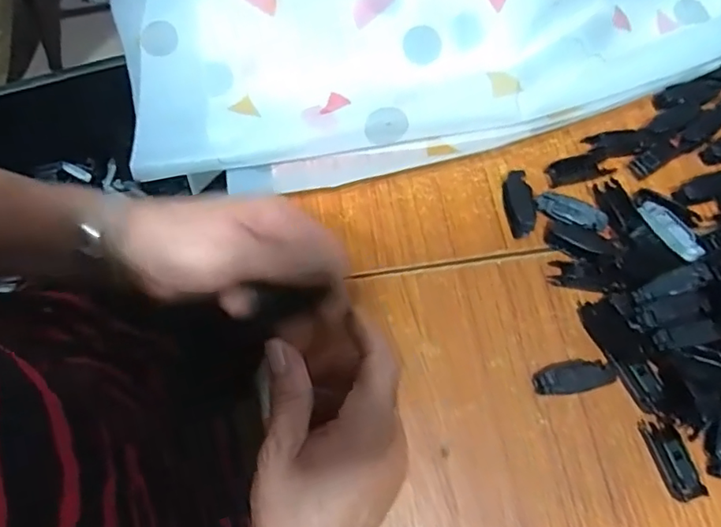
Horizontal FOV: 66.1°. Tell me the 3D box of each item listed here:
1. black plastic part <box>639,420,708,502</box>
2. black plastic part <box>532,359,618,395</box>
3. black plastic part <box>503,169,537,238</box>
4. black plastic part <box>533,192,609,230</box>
[{"bbox_3d":[0.196,0.122,0.348,0.018,0.014,0.049,-15,71,-7],"label":"black plastic part"},{"bbox_3d":[0.138,0.073,0.359,0.047,0.018,0.020,-6,70,-4],"label":"black plastic part"},{"bbox_3d":[0.116,-0.043,0.403,0.019,0.017,0.047,-5,70,-3],"label":"black plastic part"},{"bbox_3d":[0.153,-0.038,0.400,0.049,0.010,0.022,18,70,5],"label":"black plastic part"}]

